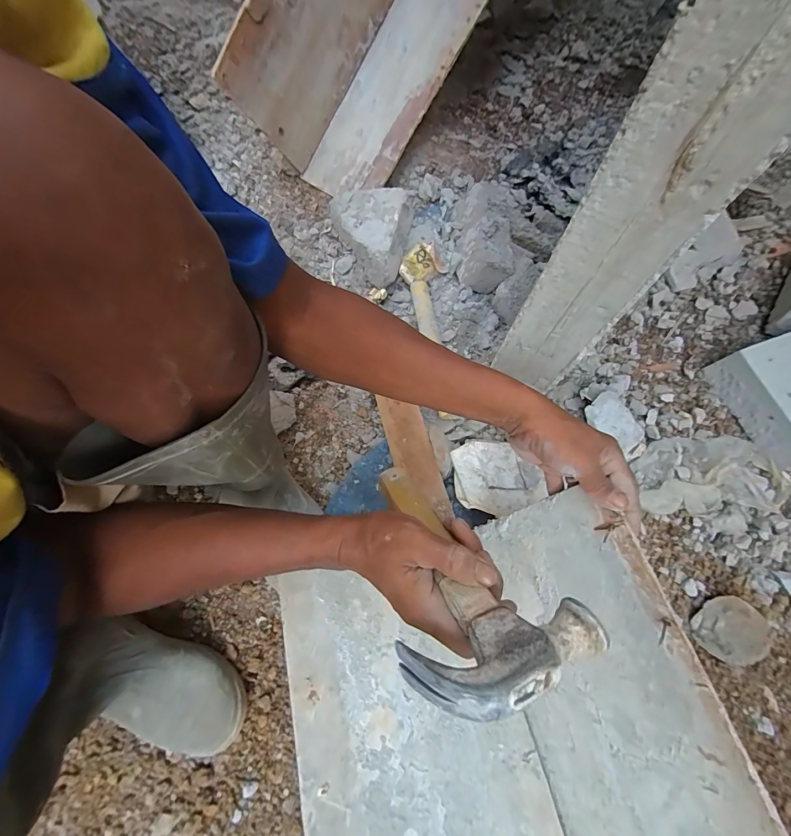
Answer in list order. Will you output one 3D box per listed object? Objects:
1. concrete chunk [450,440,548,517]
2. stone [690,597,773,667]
[{"bbox_3d":[0.161,0.089,0.568,0.137,0.027,0.118,-3,71,-2],"label":"concrete chunk"},{"bbox_3d":[0.479,0.306,0.518,0.089,0.031,0.087,0,71,0],"label":"stone"}]

